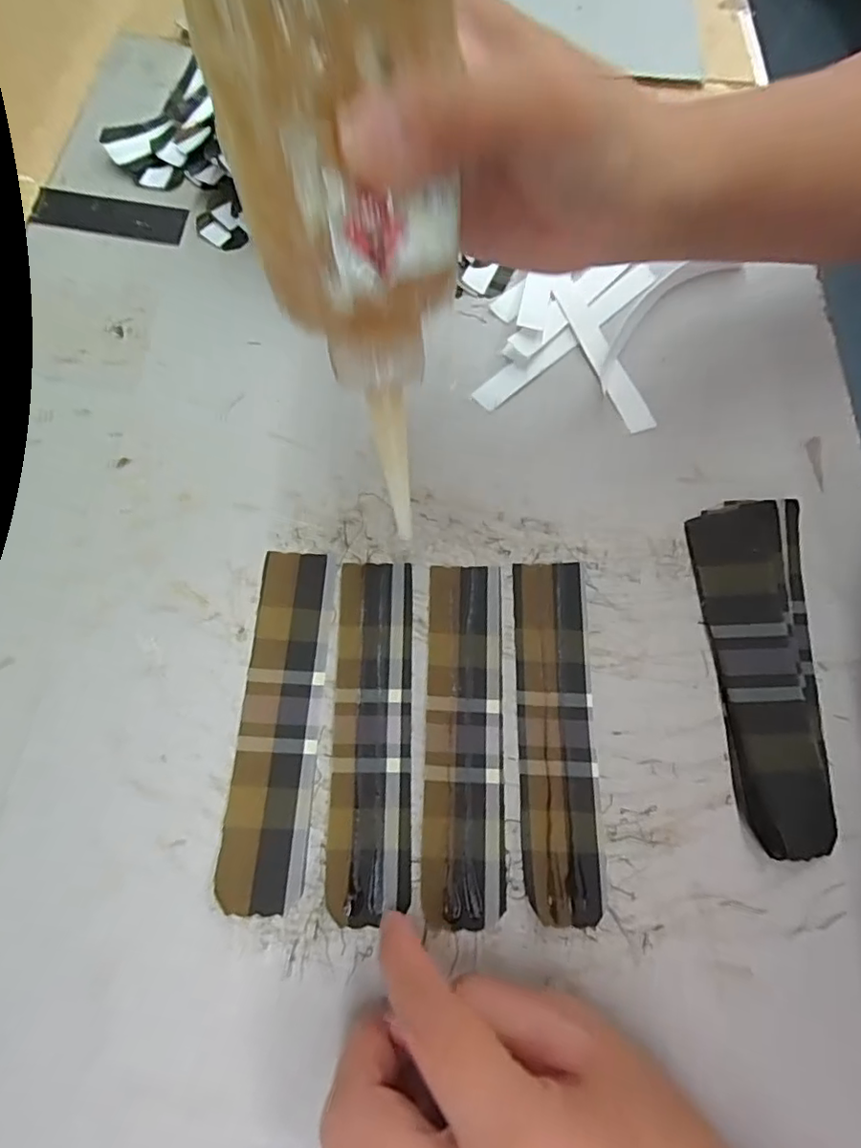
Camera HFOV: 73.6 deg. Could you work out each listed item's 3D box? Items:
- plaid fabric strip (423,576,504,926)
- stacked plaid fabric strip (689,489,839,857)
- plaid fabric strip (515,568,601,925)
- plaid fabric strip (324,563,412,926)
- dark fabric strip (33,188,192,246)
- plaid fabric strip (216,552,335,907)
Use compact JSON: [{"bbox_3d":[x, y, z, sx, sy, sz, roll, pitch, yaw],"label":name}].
[{"bbox_3d":[0.014,0.062,0.236,0.031,0.004,0.141,2,68,-2],"label":"plaid fabric strip"},{"bbox_3d":[0.143,0.036,0.245,0.047,0.011,0.149,4,68,-1],"label":"stacked plaid fabric strip"},{"bbox_3d":[0.052,0.062,0.237,0.031,0.006,0.140,2,68,-2],"label":"plaid fabric strip"},{"bbox_3d":[-0.024,0.061,0.236,0.031,0.004,0.139,1,68,-2],"label":"plaid fabric strip"},{"bbox_3d":[-0.189,-0.213,0.339,0.089,0.004,0.033,8,68,1],"label":"dark fabric strip"},{"bbox_3d":[-0.061,0.056,0.234,0.032,0.004,0.140,3,68,-1],"label":"plaid fabric strip"}]

